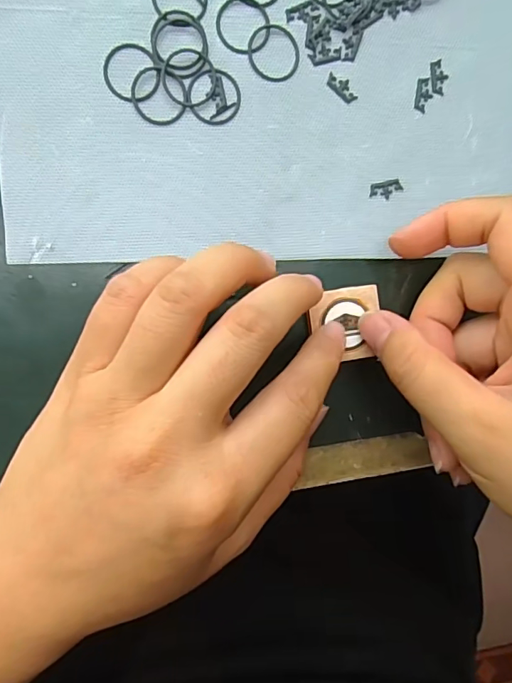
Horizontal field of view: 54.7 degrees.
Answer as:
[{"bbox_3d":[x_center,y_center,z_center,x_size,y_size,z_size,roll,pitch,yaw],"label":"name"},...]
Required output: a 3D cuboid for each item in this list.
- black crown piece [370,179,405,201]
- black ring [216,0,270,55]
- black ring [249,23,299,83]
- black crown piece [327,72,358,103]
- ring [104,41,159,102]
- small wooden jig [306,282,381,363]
[{"bbox_3d":[0.054,-0.062,0.203,0.014,0.004,0.007,-13,98,-4],"label":"black crown piece"},{"bbox_3d":[-0.004,-0.121,0.187,0.021,0.004,0.021,-1,95,-8],"label":"black ring"},{"bbox_3d":[0.007,-0.111,0.190,0.020,0.004,0.021,-1,95,-8],"label":"black ring"},{"bbox_3d":[0.035,-0.101,0.196,0.014,0.004,0.007,36,88,-10],"label":"black crown piece"},{"bbox_3d":[-0.046,-0.100,0.183,0.020,0.004,0.020,-1,95,-8],"label":"ring"},{"bbox_3d":[0.036,-0.007,0.199,0.029,0.004,0.029,-6,95,-9],"label":"small wooden jig"}]

